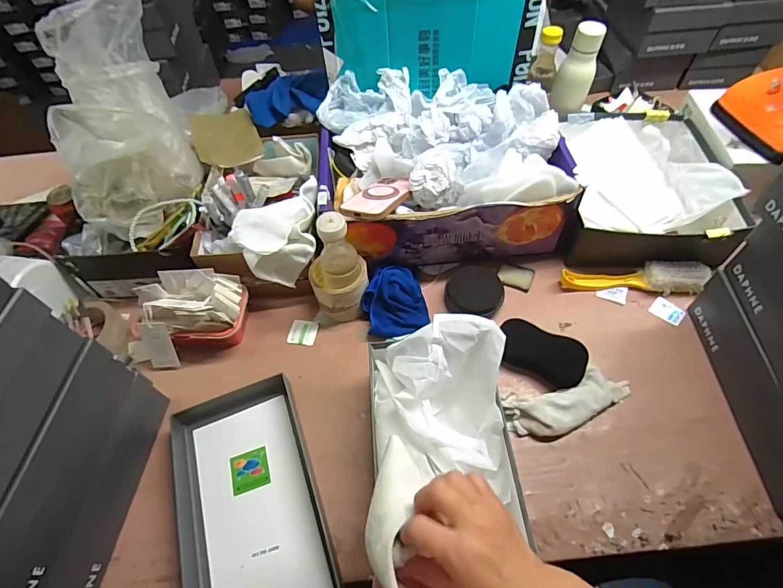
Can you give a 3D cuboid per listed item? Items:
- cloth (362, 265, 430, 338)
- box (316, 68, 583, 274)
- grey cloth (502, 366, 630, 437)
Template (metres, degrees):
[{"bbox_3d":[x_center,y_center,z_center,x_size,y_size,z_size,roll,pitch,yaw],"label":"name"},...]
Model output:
[{"bbox_3d":[0.005,0.010,0.664,0.101,0.051,0.102,-12,56,-5],"label":"cloth"},{"bbox_3d":[0.078,-0.225,0.718,0.383,0.194,0.303,-9,55,-2],"label":"box"},{"bbox_3d":[0.245,0.148,0.564,0.178,0.033,0.065,-15,56,-7],"label":"grey cloth"}]

